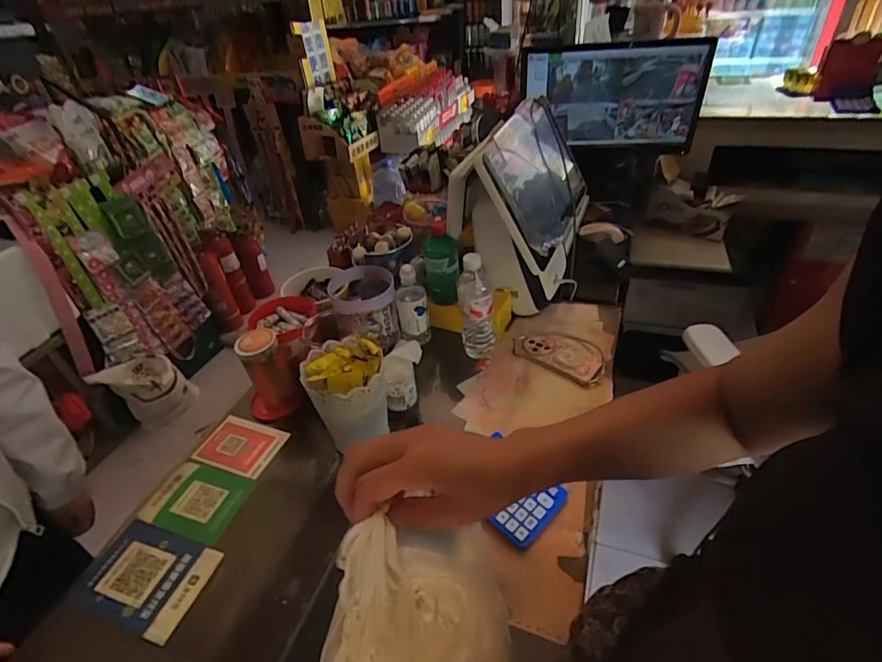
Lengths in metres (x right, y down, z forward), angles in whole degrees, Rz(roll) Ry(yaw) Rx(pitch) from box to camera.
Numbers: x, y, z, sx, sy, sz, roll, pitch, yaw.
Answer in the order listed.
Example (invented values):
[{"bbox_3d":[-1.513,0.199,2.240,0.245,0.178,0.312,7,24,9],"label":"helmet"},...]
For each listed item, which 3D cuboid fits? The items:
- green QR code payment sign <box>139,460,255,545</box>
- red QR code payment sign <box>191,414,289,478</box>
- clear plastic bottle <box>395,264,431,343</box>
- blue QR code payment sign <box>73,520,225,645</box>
[{"bbox_3d":[-0.396,0.274,0.792,0.155,0.007,0.113,8,42,18],"label":"green QR code payment sign"},{"bbox_3d":[-0.359,0.207,0.876,0.151,0.011,0.104,9,39,21],"label":"red QR code payment sign"},{"bbox_3d":[-0.059,-0.047,1.014,0.063,0.205,0.067,-10,39,-4],"label":"clear plastic bottle"},{"bbox_3d":[-0.425,0.354,0.702,0.188,0.008,0.125,9,43,18],"label":"blue QR code payment sign"}]

